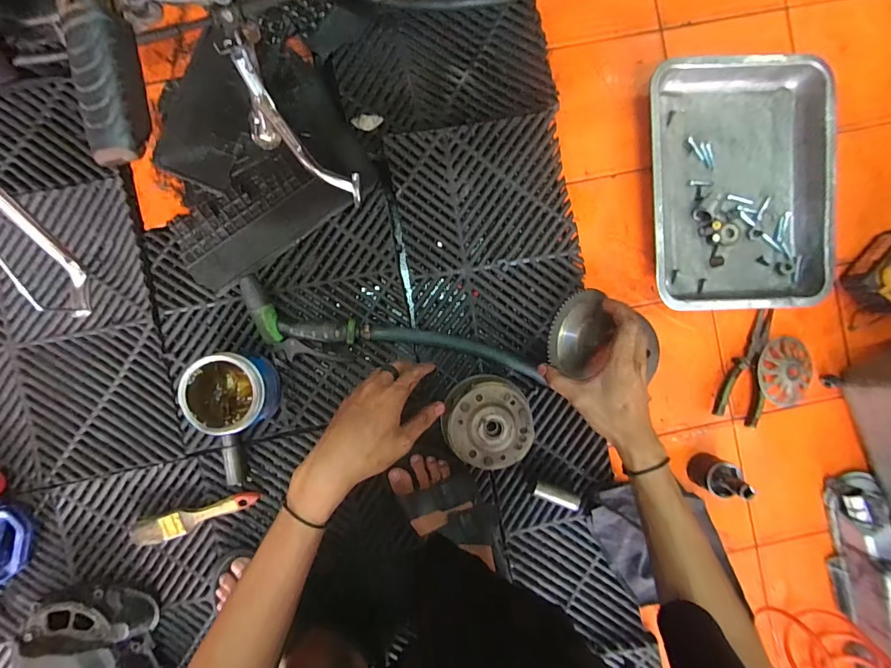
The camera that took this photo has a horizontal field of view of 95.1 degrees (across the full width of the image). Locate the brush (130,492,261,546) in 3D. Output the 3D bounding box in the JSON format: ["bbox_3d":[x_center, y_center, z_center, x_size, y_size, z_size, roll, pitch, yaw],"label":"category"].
[{"bbox_3d":[-0.354,0.262,0.578,0.177,0.018,0.036,-15,92,-3],"label":"brush"}]

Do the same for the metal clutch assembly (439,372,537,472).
[{"bbox_3d":[0.056,0.119,0.570,0.114,0.077,0.117,0,92,-4],"label":"metal clutch assembly"}]

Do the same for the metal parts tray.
[{"bbox_3d":[0.423,-0.212,0.600,0.252,0.065,0.344,-2,92,-4],"label":"metal parts tray"}]

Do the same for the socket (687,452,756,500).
[{"bbox_3d":[0.392,0.205,0.583,0.052,0.084,0.051,26,90,-4],"label":"socket"}]

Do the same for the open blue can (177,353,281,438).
[{"bbox_3d":[-0.285,0.076,0.549,0.100,0.080,0.097,0,92,-4],"label":"open blue can"}]

